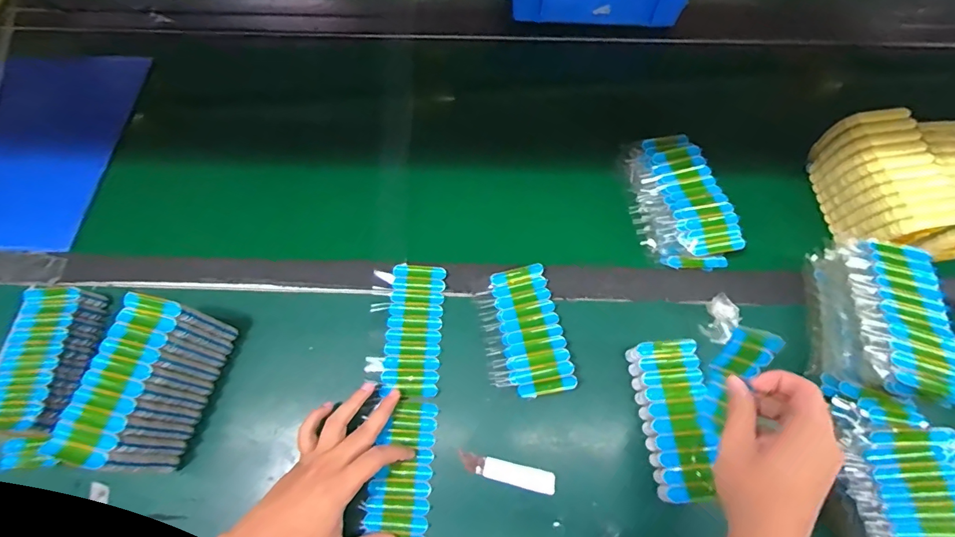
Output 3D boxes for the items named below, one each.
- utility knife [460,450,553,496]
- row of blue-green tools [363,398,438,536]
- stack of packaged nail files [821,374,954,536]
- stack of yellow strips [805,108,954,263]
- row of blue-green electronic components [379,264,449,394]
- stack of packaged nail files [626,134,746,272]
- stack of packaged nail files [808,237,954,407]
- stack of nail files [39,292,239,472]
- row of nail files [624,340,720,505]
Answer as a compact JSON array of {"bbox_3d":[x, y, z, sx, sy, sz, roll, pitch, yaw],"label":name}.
[{"bbox_3d":[0.031,0.211,0.460,0.098,0.006,0.021,12,68,5],"label":"utility knife"},{"bbox_3d":[-0.076,0.218,0.456,0.058,0.009,0.156,5,68,1],"label":"row of blue-green tools"},{"bbox_3d":[0.384,0.214,0.413,0.103,0.078,0.218,8,66,5],"label":"stack of packaged nail files"},{"bbox_3d":[0.534,-0.100,0.549,0.165,0.087,0.164,-1,67,-1],"label":"stack of yellow strips"},{"bbox_3d":[-0.073,0.068,0.515,0.062,0.007,0.150,2,67,0],"label":"row of blue-green electronic components"},{"bbox_3d":[0.253,-0.088,0.565,0.101,0.042,0.179,-9,68,-4],"label":"stack of packaged nail files"},{"bbox_3d":[0.428,0.052,0.475,0.085,0.083,0.166,14,68,5],"label":"stack of packaged nail files"},{"bbox_3d":[-0.326,0.115,0.448,0.074,0.096,0.153,11,68,4],"label":"stack of nail files"},{"bbox_3d":[0.206,0.156,0.467,0.062,0.038,0.152,-3,68,-2],"label":"row of nail files"}]

